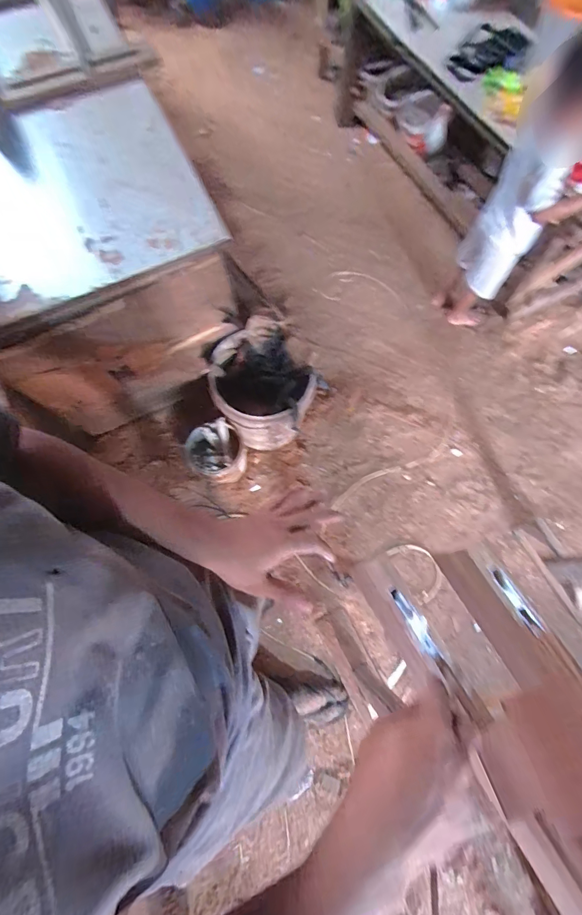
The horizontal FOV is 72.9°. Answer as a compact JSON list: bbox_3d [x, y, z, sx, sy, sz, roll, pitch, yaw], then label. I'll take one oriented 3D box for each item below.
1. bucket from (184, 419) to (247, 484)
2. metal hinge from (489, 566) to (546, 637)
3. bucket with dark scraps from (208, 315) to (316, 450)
[{"bbox_3d":[-0.252,-0.004,1.354,0.198,0.186,0.174,-19,73,-5],"label":"bucket"},{"bbox_3d":[0.284,0.179,0.495,0.019,0.008,0.089,-26,74,-7],"label":"metal hinge"},{"bbox_3d":[-0.093,-0.196,1.319,0.289,0.340,0.319,-33,75,-9],"label":"bucket with dark scraps"}]

